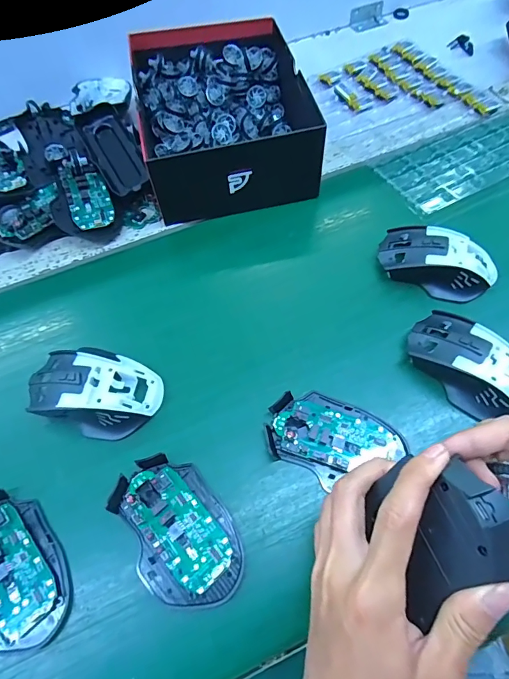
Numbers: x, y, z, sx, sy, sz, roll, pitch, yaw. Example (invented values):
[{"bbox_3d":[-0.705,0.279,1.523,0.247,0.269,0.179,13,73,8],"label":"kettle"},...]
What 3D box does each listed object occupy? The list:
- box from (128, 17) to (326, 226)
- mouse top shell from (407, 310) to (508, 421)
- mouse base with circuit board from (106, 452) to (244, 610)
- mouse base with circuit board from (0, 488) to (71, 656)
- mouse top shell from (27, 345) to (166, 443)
[{"bbox_3d":[-0.042,-0.275,0.514,0.183,0.087,0.258,-12,61,-4],"label":"box"},{"bbox_3d":[0.191,0.022,0.365,0.063,0.038,0.113,-42,67,-19],"label":"mouse top shell"},{"bbox_3d":[-0.058,0.145,0.320,0.072,0.012,0.114,-28,64,-13],"label":"mouse base with circuit board"},{"bbox_3d":[-0.184,0.169,0.309,0.070,0.014,0.113,-31,64,-14],"label":"mouse base with circuit board"},{"bbox_3d":[-0.142,0.043,0.366,0.115,0.035,0.074,14,63,10],"label":"mouse top shell"}]

